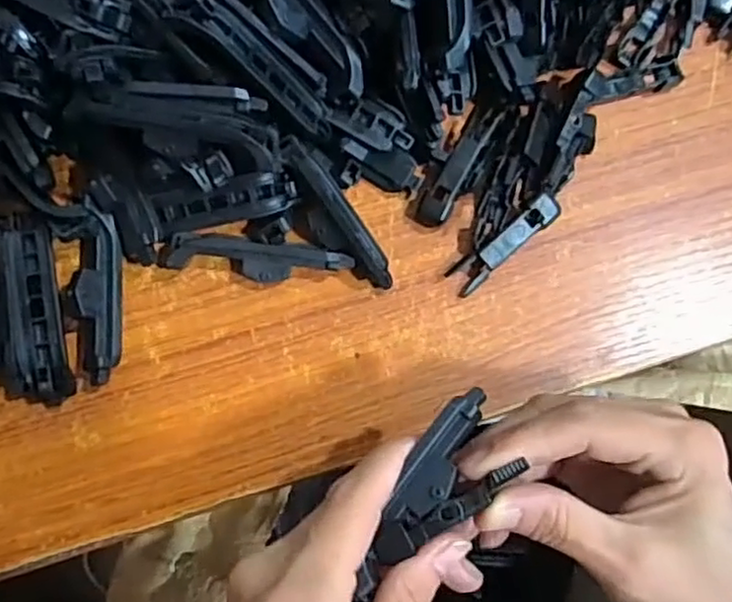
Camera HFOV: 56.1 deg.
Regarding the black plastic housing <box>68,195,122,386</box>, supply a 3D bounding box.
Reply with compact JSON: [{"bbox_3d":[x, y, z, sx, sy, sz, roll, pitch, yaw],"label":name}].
[{"bbox_3d":[-0.107,-0.003,0.275,0.017,0.017,0.070,-3,83,-4],"label":"black plastic housing"}]

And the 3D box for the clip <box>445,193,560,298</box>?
[{"bbox_3d":[0.058,-0.024,0.289,0.054,0.008,0.013,-41,87,10],"label":"clip"}]

